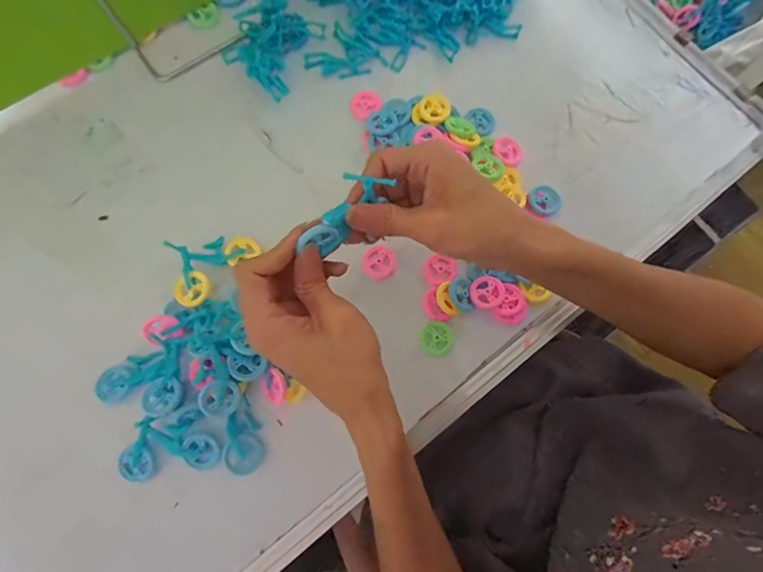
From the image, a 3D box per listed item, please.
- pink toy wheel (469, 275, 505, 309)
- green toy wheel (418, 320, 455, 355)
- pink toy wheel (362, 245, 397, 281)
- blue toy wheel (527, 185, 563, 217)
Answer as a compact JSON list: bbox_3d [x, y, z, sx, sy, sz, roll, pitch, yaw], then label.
[{"bbox_3d":[0.092,0.006,0.345,0.029,0.007,0.029,0,78,-1],"label":"pink toy wheel"},{"bbox_3d":[0.048,0.045,0.344,0.028,0.006,0.029,0,77,-2],"label":"green toy wheel"},{"bbox_3d":[-0.001,-0.021,0.354,0.029,0.008,0.029,0,78,-1],"label":"pink toy wheel"},{"bbox_3d":[0.152,-0.079,0.369,0.026,0.004,0.030,-39,82,-8],"label":"blue toy wheel"}]

